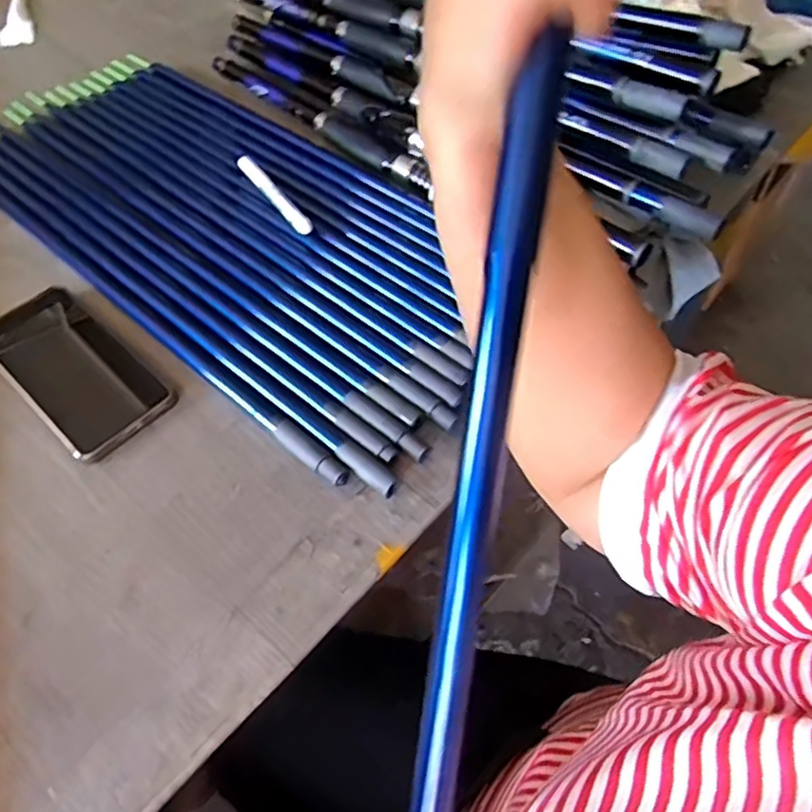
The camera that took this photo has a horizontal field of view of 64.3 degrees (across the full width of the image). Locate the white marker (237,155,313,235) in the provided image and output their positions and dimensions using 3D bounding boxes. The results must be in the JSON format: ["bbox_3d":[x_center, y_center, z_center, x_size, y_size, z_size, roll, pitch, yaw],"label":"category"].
[{"bbox_3d":[-0.116,-0.188,0.571,0.016,0.014,0.127,-29,58,-18],"label":"white marker"}]

